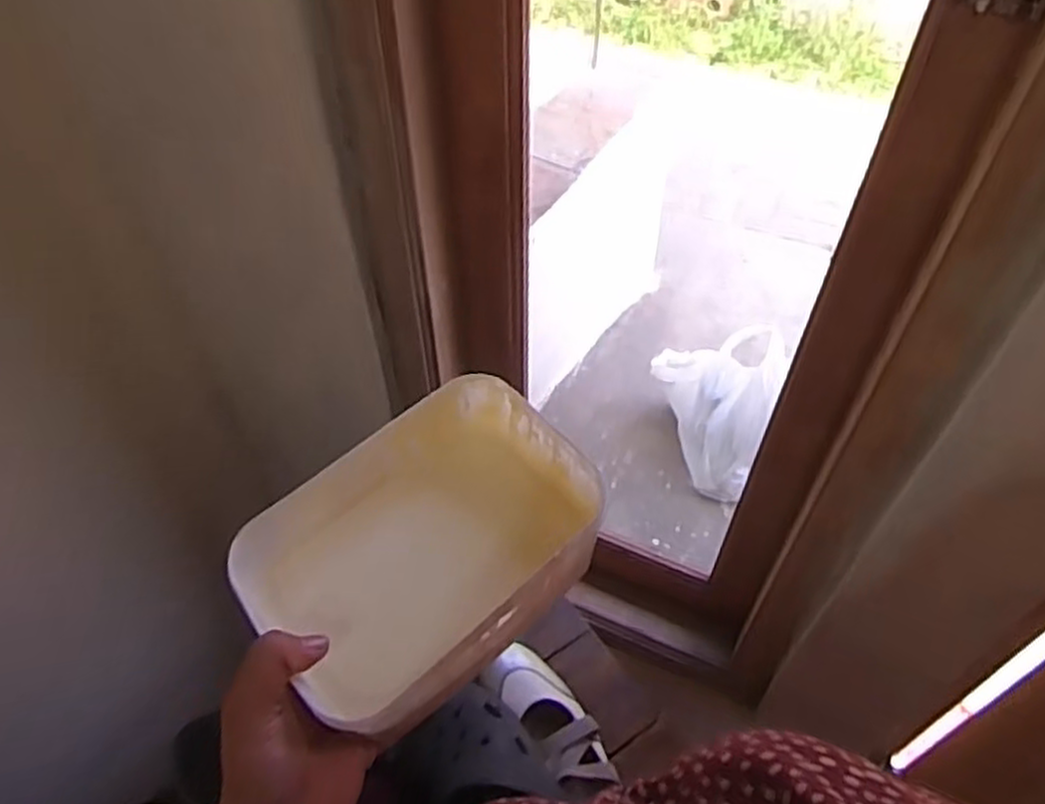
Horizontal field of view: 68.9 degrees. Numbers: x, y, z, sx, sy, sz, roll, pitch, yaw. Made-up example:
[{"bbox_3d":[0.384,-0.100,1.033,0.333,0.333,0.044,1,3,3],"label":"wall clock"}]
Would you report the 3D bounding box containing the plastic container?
[{"bbox_3d":[-0.055,0.089,0.450,0.197,0.078,0.138,-32,58,-26],"label":"plastic container"}]

